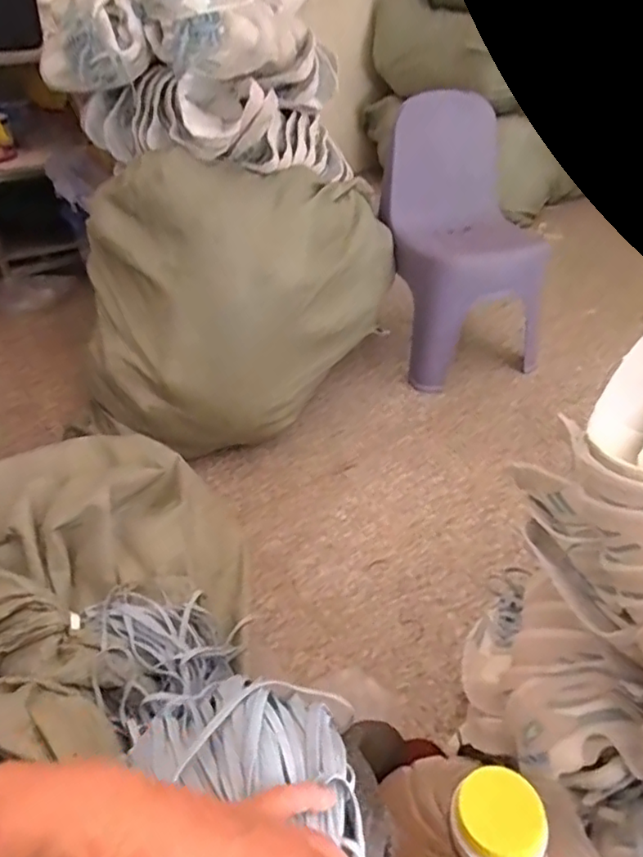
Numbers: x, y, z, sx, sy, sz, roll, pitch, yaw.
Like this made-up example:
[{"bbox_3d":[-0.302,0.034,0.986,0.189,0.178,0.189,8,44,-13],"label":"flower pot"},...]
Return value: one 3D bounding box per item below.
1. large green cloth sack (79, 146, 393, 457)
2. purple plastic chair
[{"bbox_3d":[-0.170,-0.294,1.262,0.437,0.489,0.641,20,43,23],"label":"large green cloth sack"},{"bbox_3d":[0.344,-0.424,1.424,0.335,0.551,0.336,-10,40,-13],"label":"purple plastic chair"}]

